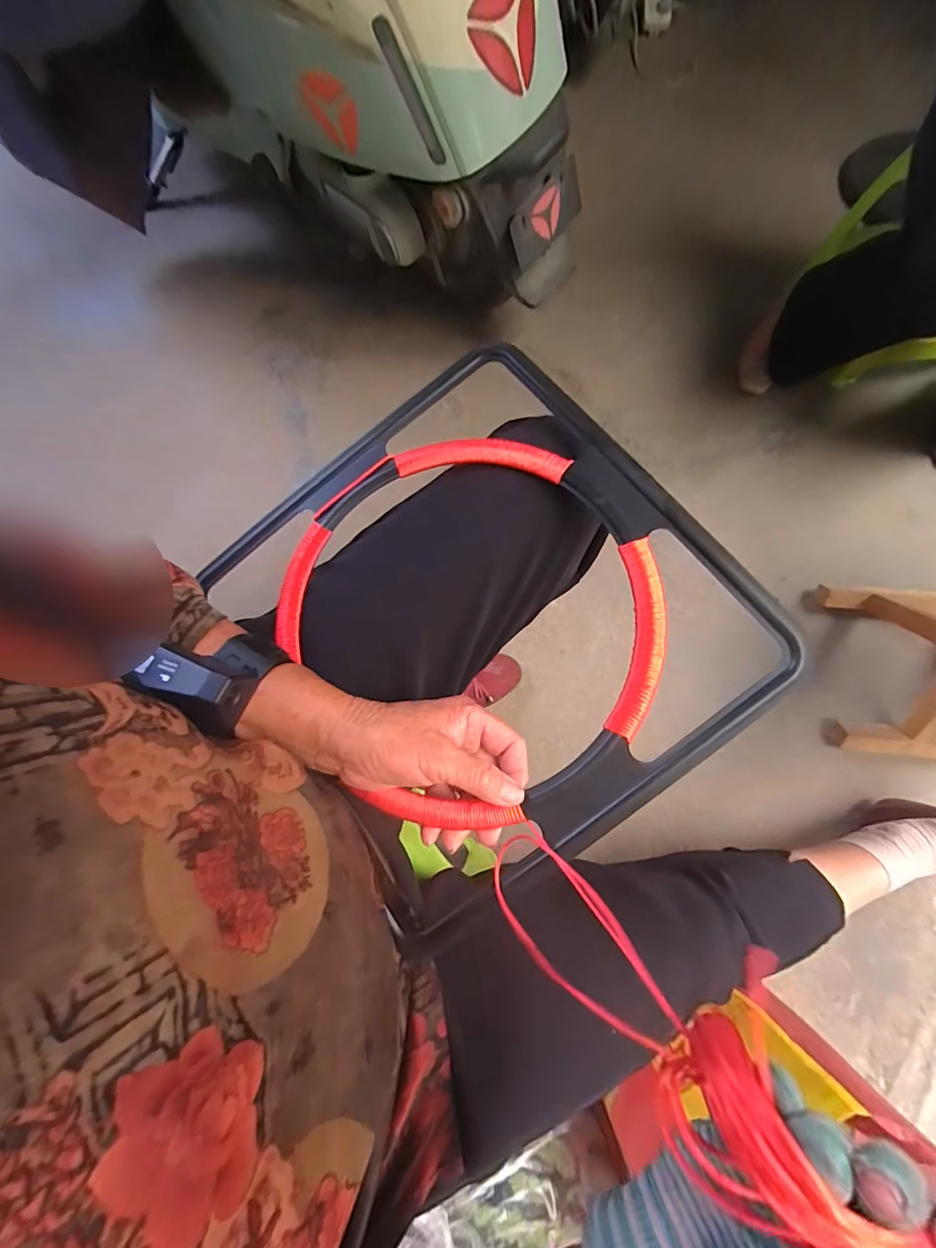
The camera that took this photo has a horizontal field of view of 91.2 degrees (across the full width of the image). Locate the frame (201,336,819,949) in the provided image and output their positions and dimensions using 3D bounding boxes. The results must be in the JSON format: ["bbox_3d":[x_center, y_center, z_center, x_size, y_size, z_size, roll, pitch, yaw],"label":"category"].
[{"bbox_3d":[0.000,-0.010,0.325,0.305,0.017,0.328,-37,75,3],"label":"frame"}]

